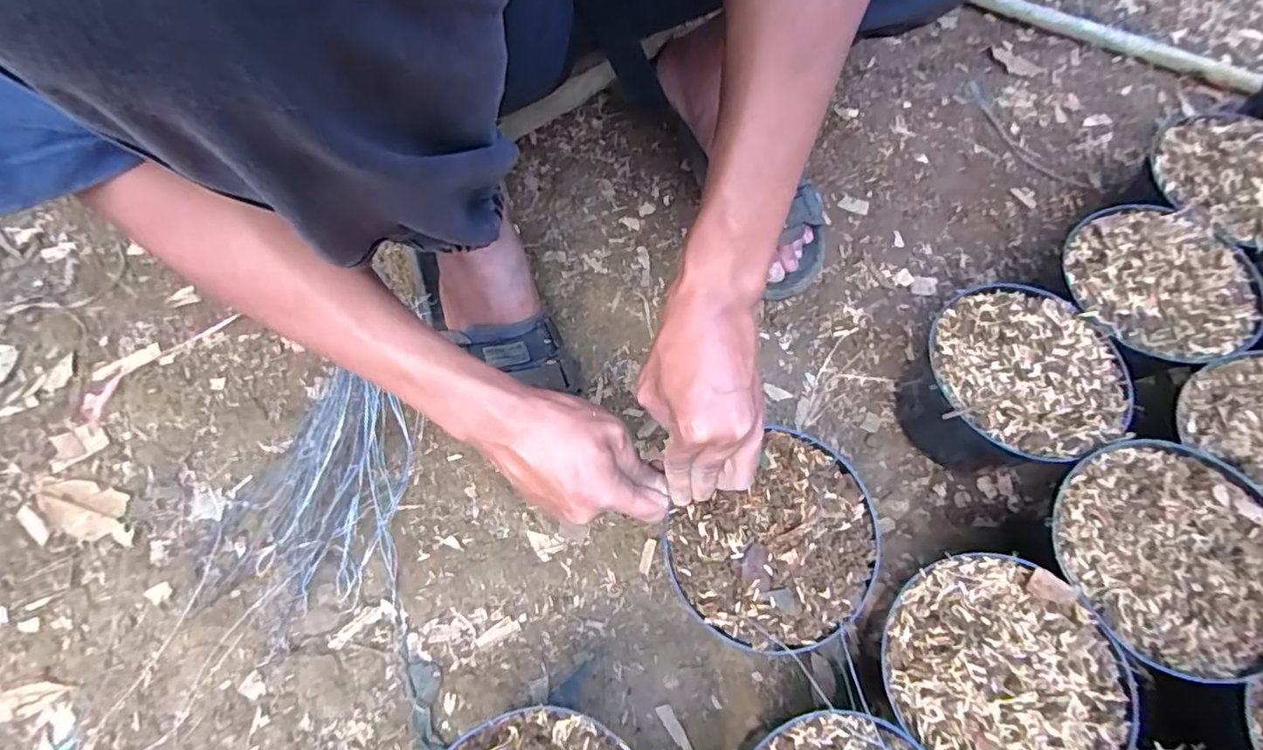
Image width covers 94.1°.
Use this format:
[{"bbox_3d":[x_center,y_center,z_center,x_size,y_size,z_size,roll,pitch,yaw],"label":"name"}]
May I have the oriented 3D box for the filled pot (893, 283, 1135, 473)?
[{"bbox_3d":[0.301,0.013,0.496,0.140,0.112,0.137,-1,66,1],"label":"filled pot"}]

